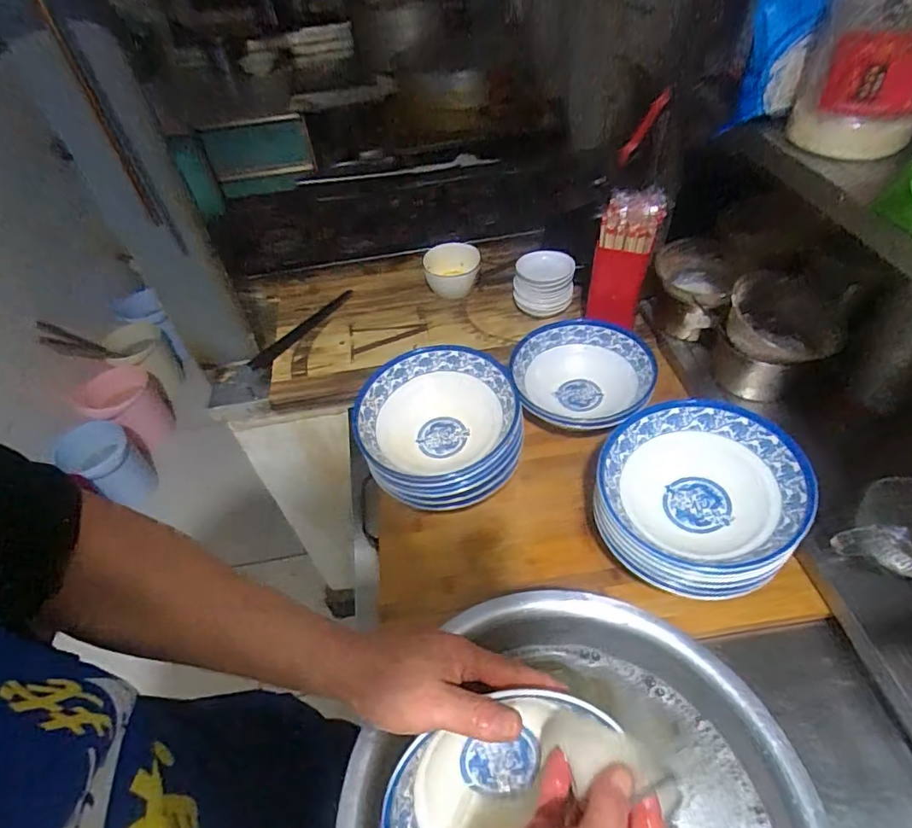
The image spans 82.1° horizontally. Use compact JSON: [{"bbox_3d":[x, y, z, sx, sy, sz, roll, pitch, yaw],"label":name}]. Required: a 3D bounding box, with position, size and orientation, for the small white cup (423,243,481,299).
[{"bbox_3d":[-0.007,-0.253,0.937,0.098,0.060,0.095,-3,48,3],"label":"small white cup"}]

